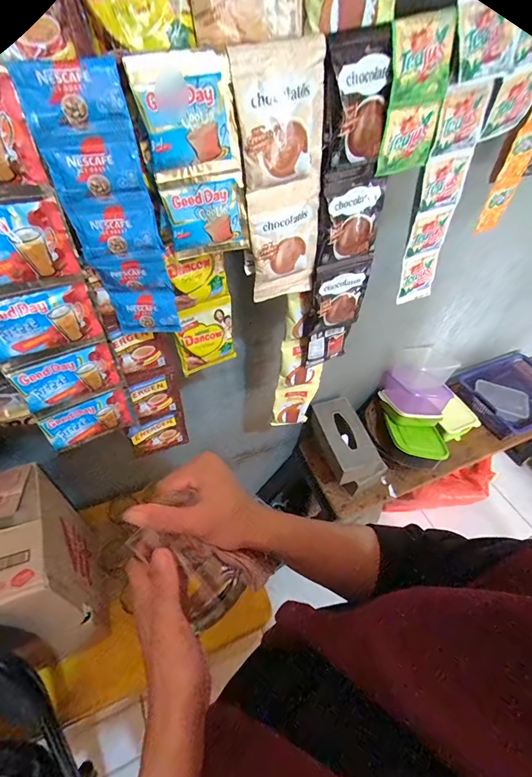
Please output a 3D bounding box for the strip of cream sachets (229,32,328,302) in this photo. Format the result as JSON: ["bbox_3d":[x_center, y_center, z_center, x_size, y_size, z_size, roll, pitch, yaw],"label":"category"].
[{"bbox_3d":[0.018,-0.223,0.405,0.119,0.253,0.019,-17,51,-20],"label":"strip of cream sachets"}]

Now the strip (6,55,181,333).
[{"bbox_3d":[-0.152,-0.163,0.357,0.093,0.248,0.034,-13,50,-17],"label":"strip"}]

